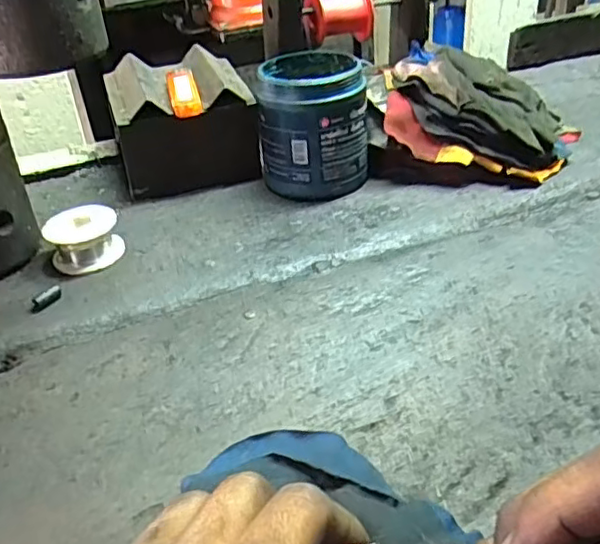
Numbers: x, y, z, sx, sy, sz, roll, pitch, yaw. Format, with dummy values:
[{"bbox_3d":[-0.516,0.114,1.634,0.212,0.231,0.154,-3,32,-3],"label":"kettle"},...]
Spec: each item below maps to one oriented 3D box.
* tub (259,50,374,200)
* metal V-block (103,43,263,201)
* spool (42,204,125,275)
[{"bbox_3d":[0.012,-0.127,0.529,0.092,0.095,0.095,0,37,7],"label":"tub"},{"bbox_3d":[-0.107,-0.138,0.562,0.118,0.088,0.111,-13,38,-11],"label":"metal V-block"},{"bbox_3d":[-0.163,-0.025,0.467,0.051,0.032,0.051,-3,35,2],"label":"spool"}]

